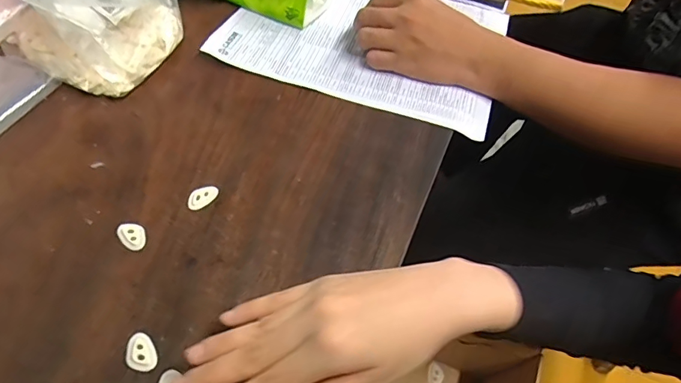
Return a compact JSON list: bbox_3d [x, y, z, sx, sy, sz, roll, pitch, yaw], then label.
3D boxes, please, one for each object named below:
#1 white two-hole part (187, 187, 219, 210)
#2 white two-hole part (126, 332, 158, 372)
[{"bbox_3d":[-0.112,0.003,0.379,0.027,0.004,0.015,-31,61,-25],"label":"white two-hole part"},{"bbox_3d":[-0.132,0.105,0.306,0.017,0.004,0.027,-27,60,-22],"label":"white two-hole part"}]

